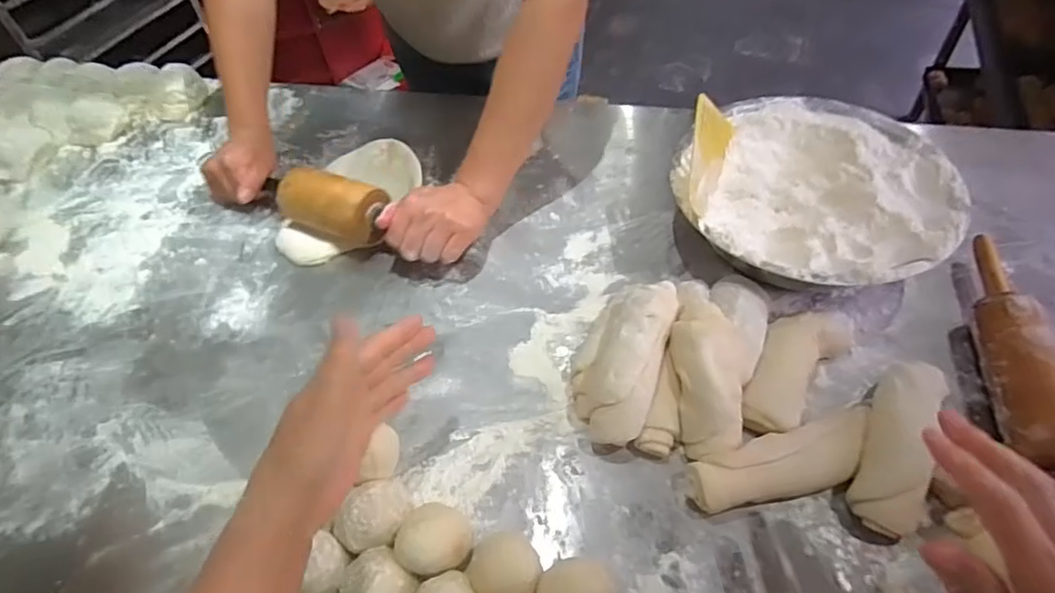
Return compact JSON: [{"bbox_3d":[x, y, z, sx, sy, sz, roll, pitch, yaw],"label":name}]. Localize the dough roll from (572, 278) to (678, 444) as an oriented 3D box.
[{"bbox_3d":[0.084,0.053,0.544,0.077,0.078,0.152,14,54,15],"label":"dough roll"}]

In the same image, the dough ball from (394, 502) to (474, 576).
[{"bbox_3d":[-0.072,0.193,0.461,0.055,0.052,0.044,-14,51,-7],"label":"dough ball"}]

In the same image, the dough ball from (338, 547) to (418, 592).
[{"bbox_3d":[-0.113,0.222,0.441,0.054,0.050,0.053,-2,51,3],"label":"dough ball"}]

